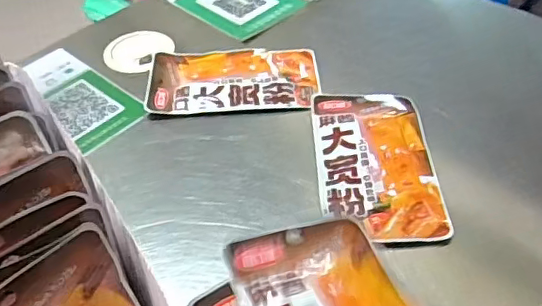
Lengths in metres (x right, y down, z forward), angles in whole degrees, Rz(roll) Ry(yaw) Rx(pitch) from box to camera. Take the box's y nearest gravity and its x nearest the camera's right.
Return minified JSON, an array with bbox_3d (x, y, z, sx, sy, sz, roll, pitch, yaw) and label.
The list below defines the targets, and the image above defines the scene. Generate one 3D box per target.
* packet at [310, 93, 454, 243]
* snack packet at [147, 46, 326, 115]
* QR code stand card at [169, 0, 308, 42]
[{"bbox_3d":[0.079,0.003,0.433,0.087,0.012,0.158,-3,45,1],"label":"packet"},{"bbox_3d":[-0.034,-0.070,0.511,0.151,0.009,0.087,-2,45,2],"label":"snack packet"},{"bbox_3d":[-0.048,-0.173,0.623,0.150,0.006,0.107,32,55,29],"label":"QR code stand card"}]

